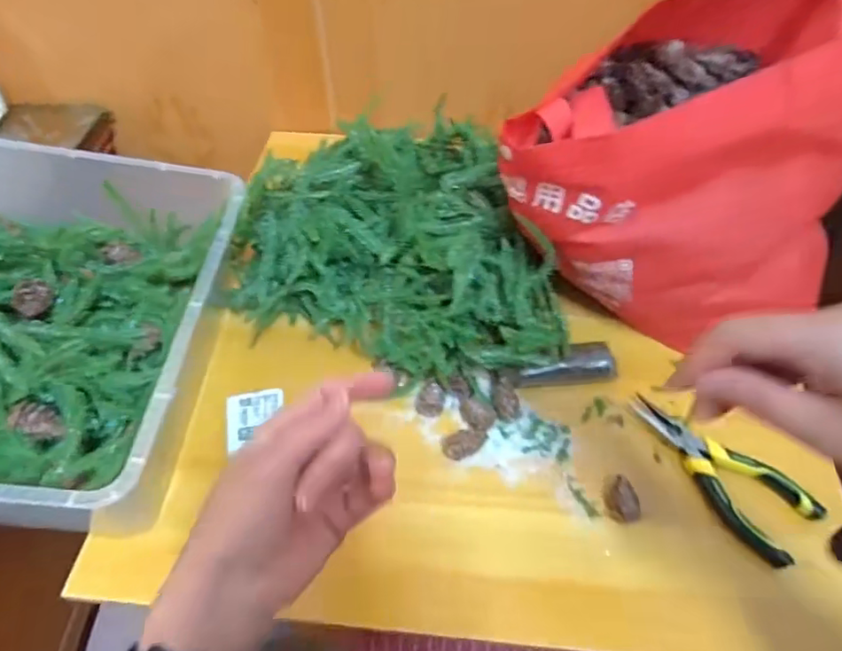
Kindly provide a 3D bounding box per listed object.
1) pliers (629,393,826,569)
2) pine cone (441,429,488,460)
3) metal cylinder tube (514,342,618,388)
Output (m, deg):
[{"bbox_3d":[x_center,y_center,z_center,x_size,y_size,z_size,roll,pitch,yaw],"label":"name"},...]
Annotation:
[{"bbox_3d":[0.238,0.113,0.456,0.065,0.020,0.155,-30,58,-21],"label":"pliers"},{"bbox_3d":[0.037,0.099,0.467,0.036,0.021,0.027,-15,53,-11],"label":"pine cone"},{"bbox_3d":[0.127,0.039,0.508,0.093,0.025,0.035,-4,52,-3],"label":"metal cylinder tube"}]

